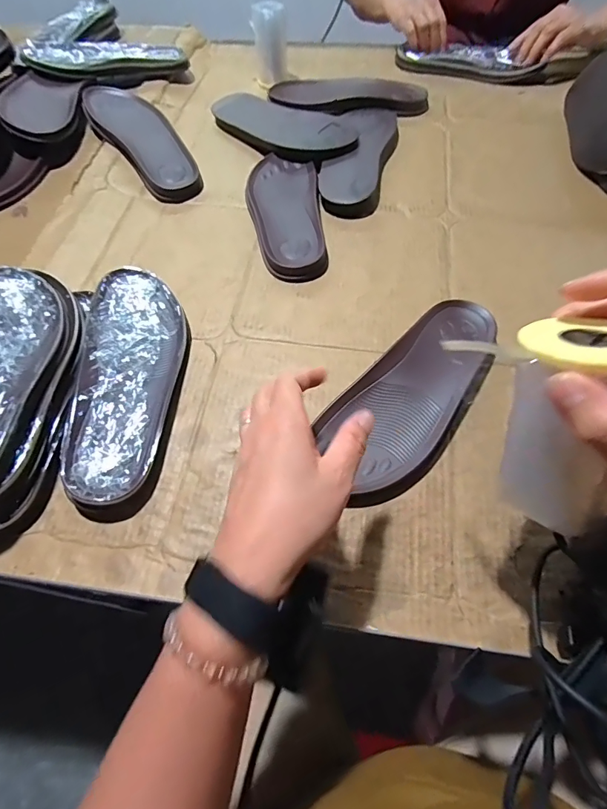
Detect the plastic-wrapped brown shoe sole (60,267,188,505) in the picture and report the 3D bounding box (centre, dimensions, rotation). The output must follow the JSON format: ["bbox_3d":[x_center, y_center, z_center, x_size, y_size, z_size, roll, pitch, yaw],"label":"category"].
[{"bbox_3d":[-0.167,-0.027,0.411,0.091,0.035,0.248,-5,60,-2],"label":"plastic-wrapped brown shoe sole"}]

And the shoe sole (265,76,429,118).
[{"bbox_3d":[0.076,-0.507,0.694,0.251,0.022,0.076,2,60,2],"label":"shoe sole"}]

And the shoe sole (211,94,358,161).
[{"bbox_3d":[-0.039,-0.418,0.632,0.247,0.026,0.093,29,64,16],"label":"shoe sole"}]

